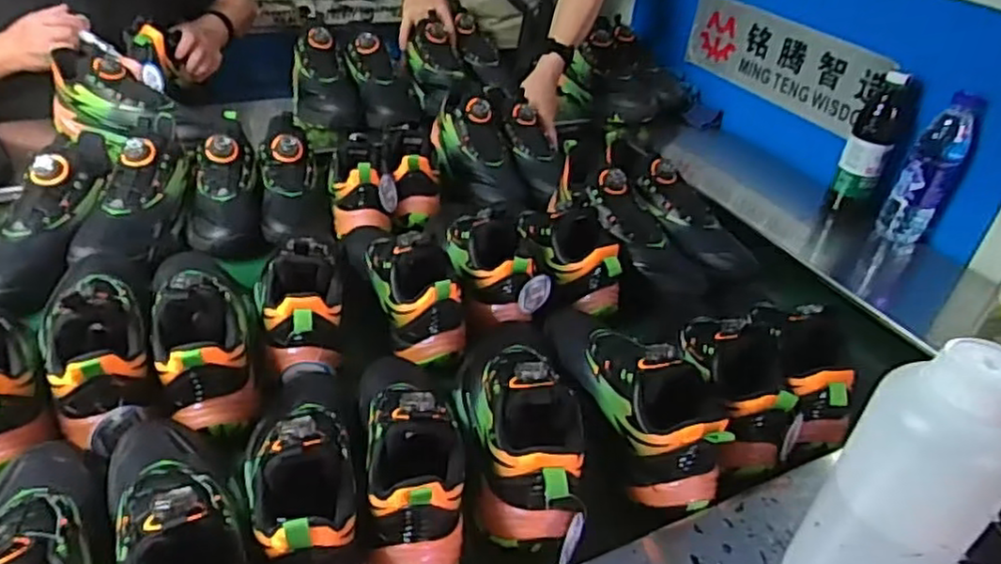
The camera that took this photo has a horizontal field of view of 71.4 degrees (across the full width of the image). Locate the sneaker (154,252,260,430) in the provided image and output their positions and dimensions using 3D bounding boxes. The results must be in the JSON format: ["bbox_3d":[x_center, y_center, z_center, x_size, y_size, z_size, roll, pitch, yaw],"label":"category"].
[{"bbox_3d":[-0.303,0.025,0.710,0.090,0.098,0.270,-9,38,-22],"label":"sneaker"}]

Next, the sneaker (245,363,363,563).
[{"bbox_3d":[-0.165,0.134,0.574,0.084,0.093,0.252,-5,37,-17],"label":"sneaker"}]

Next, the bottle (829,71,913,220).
[{"bbox_3d":[0.552,-0.198,1.047,0.064,0.220,0.054,23,38,22],"label":"bottle"}]

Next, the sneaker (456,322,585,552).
[{"bbox_3d":[0.019,0.099,0.655,0.110,0.096,0.277,4,35,-4],"label":"sneaker"}]

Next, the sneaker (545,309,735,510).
[{"bbox_3d":[0.137,0.083,0.704,0.112,0.092,0.282,-3,36,-15],"label":"sneaker"}]

